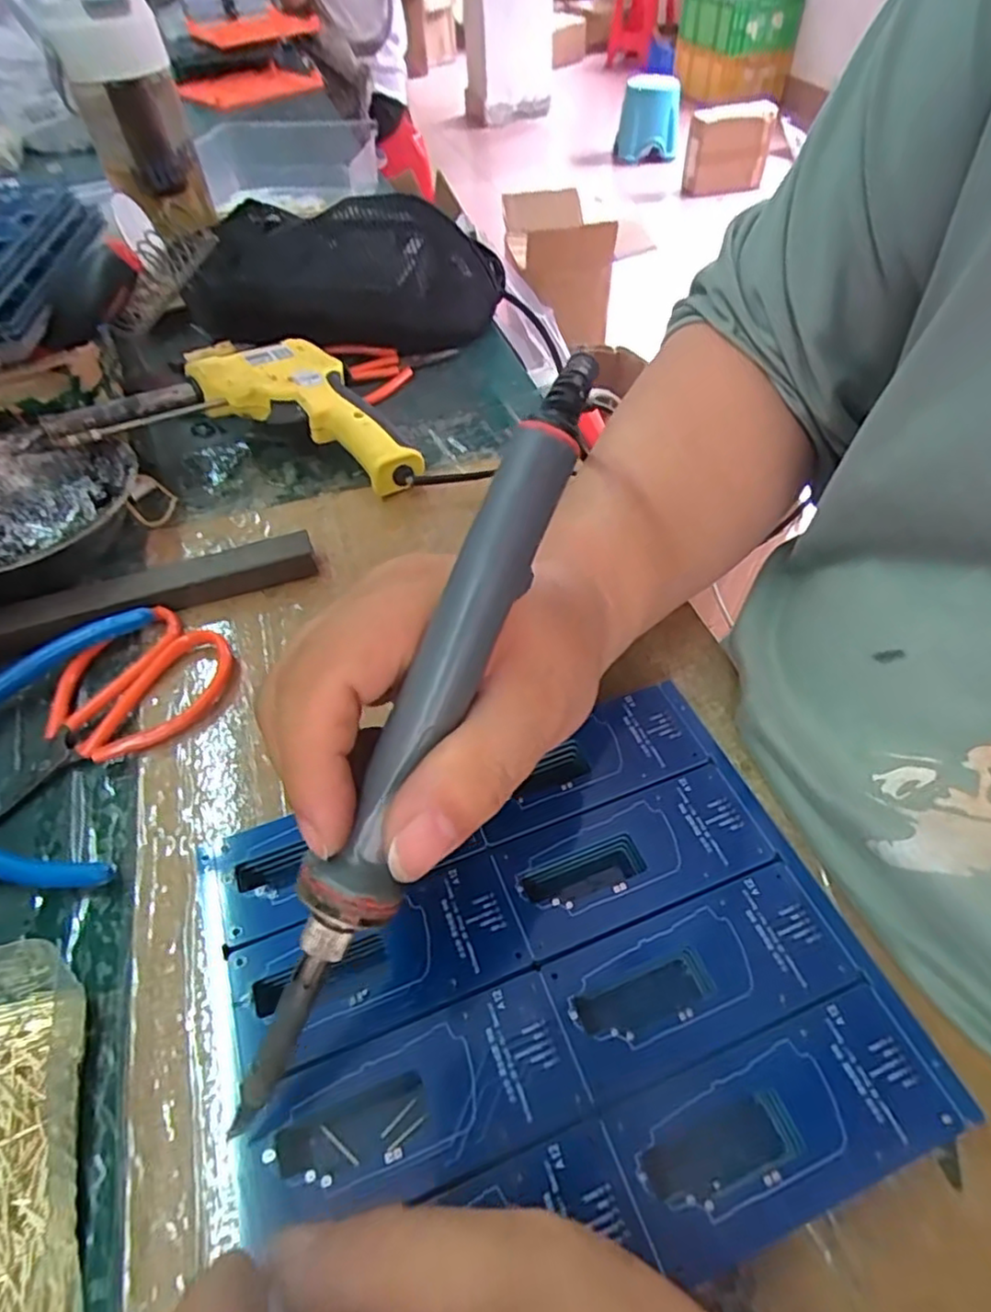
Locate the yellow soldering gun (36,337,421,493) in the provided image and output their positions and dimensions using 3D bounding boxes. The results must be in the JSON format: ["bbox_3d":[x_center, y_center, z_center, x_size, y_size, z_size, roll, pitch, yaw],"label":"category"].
[{"bbox_3d":[-0.141,-0.152,0.417,0.198,0.047,0.128,1,50,3],"label":"yellow soldering gun"}]

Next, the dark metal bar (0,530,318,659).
[{"bbox_3d":[-0.197,-0.024,0.327,0.215,0.019,0.024,-17,52,-12],"label":"dark metal bar"}]

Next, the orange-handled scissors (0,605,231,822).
[{"bbox_3d":[-0.174,0.020,0.297,0.111,0.011,0.068,-32,56,-22],"label":"orange-handled scissors"}]

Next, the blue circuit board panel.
[{"bbox_3d":[0.015,0.097,0.210,0.187,0.004,0.155,-17,52,-12],"label":"blue circuit board panel"}]

